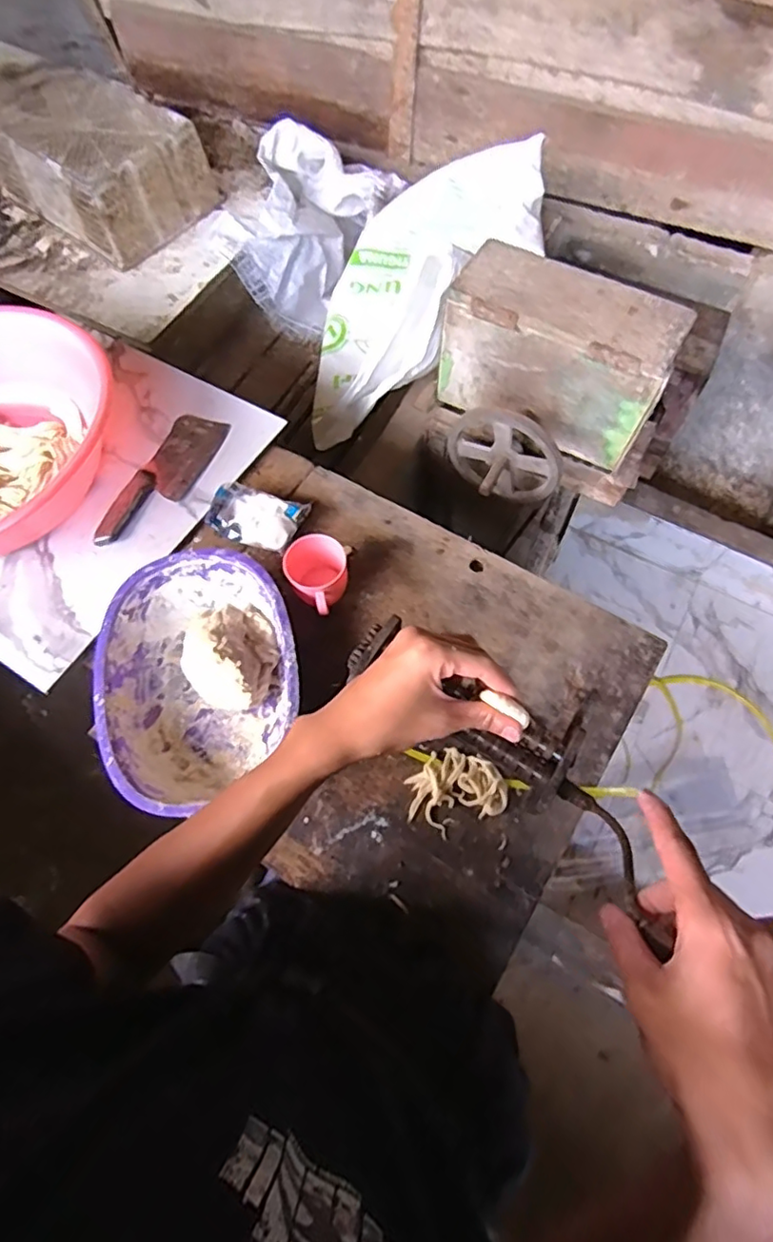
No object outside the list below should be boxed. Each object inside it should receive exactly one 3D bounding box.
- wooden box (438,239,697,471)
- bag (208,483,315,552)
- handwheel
[{"bbox_3d":[0.272,-0.435,0.987,0.353,0.228,0.136,24,67,10],"label":"wooden box"},{"bbox_3d":[-0.177,-0.145,0.800,0.131,0.039,0.085,26,67,10],"label":"bag"},{"bbox_3d":[0.188,-0.257,1.001,0.194,0.173,0.085,25,67,10],"label":"handwheel"}]

